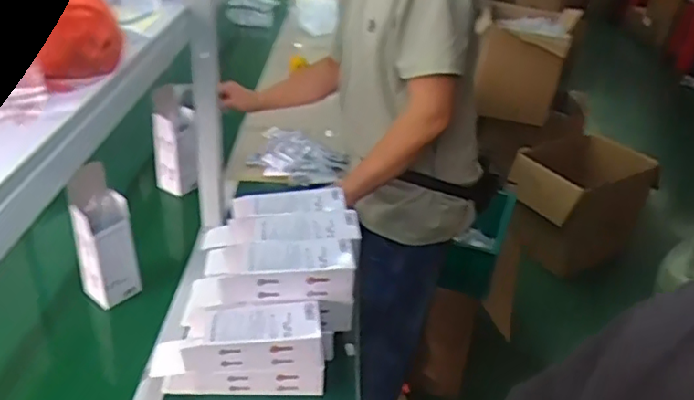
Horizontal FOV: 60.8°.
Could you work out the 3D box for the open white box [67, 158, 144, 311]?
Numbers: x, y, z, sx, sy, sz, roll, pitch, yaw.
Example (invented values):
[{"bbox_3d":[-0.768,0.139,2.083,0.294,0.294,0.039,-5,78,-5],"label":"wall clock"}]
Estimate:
[{"bbox_3d":[-0.412,0.070,1.011,0.065,0.253,0.085,24,35,31],"label":"open white box"}]

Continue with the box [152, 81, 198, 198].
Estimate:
[{"bbox_3d":[-0.381,-0.133,1.310,0.081,0.247,0.065,14,31,17],"label":"box"}]

